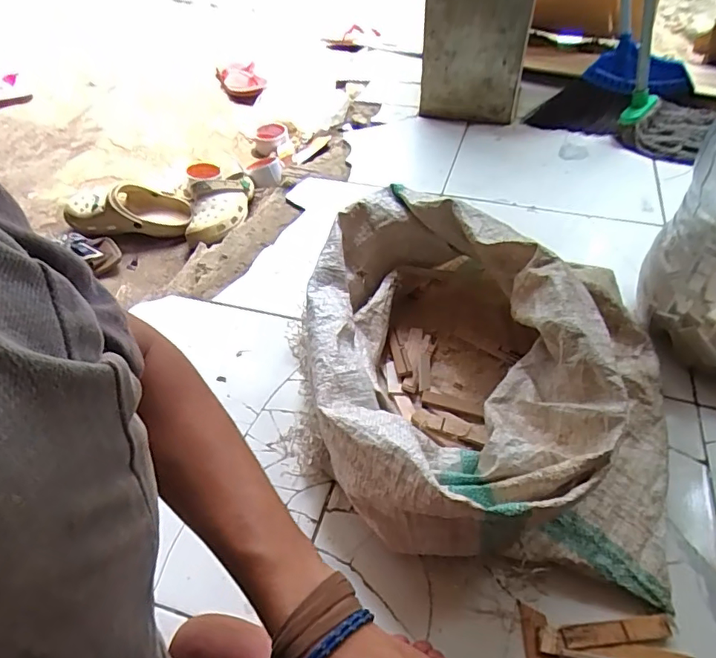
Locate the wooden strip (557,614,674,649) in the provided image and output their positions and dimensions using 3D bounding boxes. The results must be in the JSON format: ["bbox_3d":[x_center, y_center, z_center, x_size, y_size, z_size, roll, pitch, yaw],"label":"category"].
[{"bbox_3d":[0.234,0.275,0.461,0.101,0.005,0.018,-5,46,-3],"label":"wooden strip"}]

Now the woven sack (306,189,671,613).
[{"bbox_3d":[0.143,0.030,0.588,0.413,0.173,0.420,8,46,9],"label":"woven sack"}]

